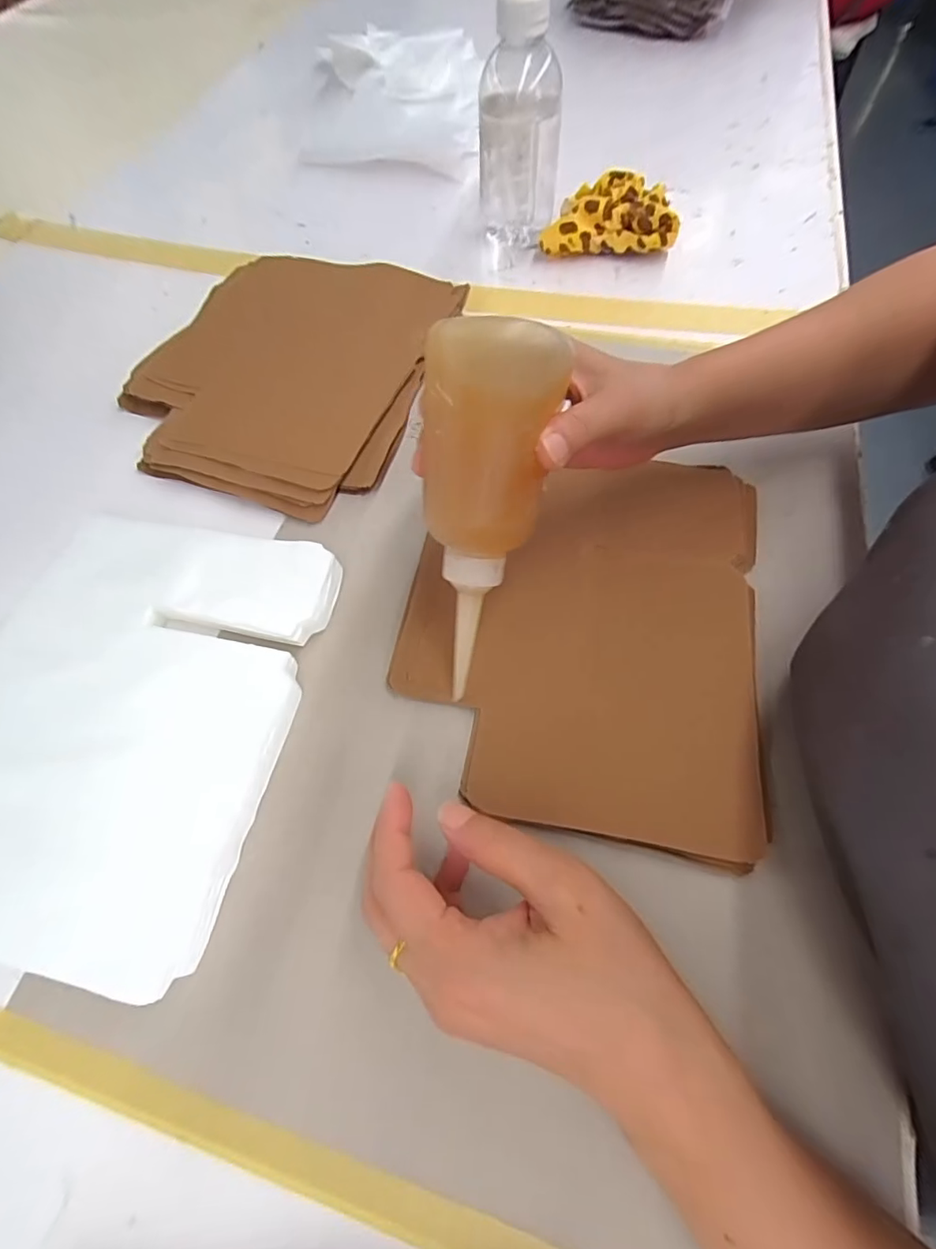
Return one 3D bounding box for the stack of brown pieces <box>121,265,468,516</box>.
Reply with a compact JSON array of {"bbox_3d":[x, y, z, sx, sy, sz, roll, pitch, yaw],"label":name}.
[{"bbox_3d":[-0.140,-0.212,0.419,0.215,0.018,0.271,15,64,11],"label":"stack of brown pieces"}]

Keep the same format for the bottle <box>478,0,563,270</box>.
[{"bbox_3d":[0.043,-0.418,0.447,0.069,0.157,0.073,5,62,3],"label":"bottle"}]

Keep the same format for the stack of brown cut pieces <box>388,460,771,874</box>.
[{"bbox_3d":[0.067,-0.007,0.301,0.195,0.021,0.237,9,63,8],"label":"stack of brown cut pieces"}]

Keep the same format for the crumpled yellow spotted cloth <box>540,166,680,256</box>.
[{"bbox_3d":[0.131,-0.373,0.478,0.114,0.050,0.053,9,63,5],"label":"crumpled yellow spotted cloth"}]

